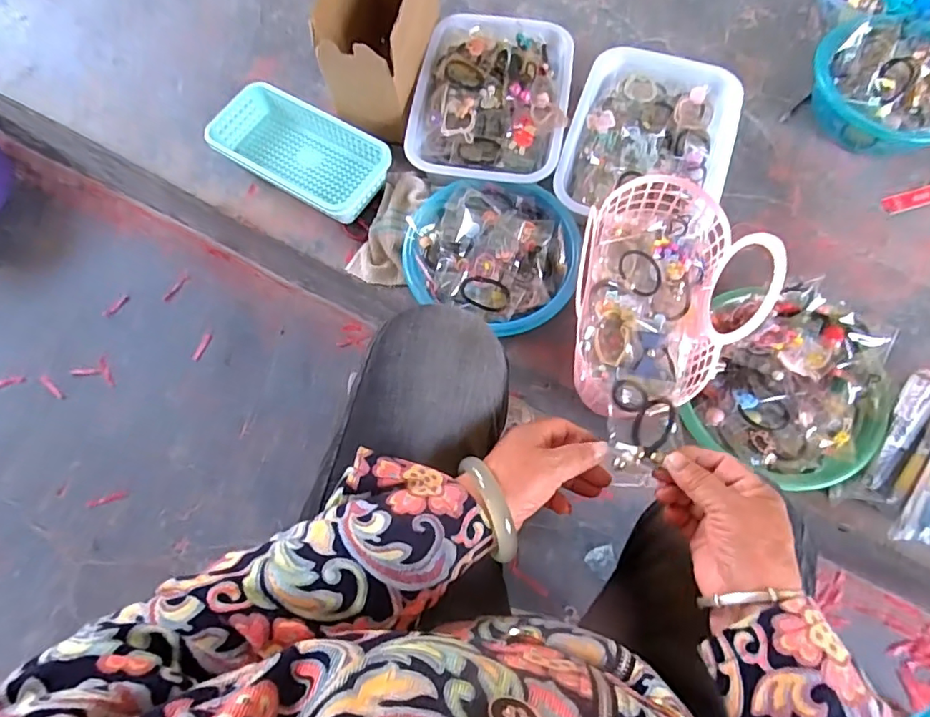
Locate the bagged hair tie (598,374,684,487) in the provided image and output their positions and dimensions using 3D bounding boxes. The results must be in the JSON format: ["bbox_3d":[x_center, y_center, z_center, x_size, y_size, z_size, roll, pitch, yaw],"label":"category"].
[{"bbox_3d":[0.142,0.057,0.430,0.054,0.025,0.092,13,74,5],"label":"bagged hair tie"}]

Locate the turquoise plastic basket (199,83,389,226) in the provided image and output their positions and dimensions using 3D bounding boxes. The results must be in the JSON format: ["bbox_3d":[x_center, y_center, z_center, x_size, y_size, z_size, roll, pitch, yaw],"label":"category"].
[{"bbox_3d":[-0.242,-0.303,0.797,0.265,0.060,0.143,32,75,9],"label":"turquoise plastic basket"}]

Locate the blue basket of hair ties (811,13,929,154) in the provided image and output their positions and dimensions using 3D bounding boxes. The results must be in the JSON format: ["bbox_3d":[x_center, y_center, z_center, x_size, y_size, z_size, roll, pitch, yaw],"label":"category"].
[{"bbox_3d":[0.616,-0.385,0.775,0.223,0.096,0.179,3,73,1],"label":"blue basket of hair ties"}]

